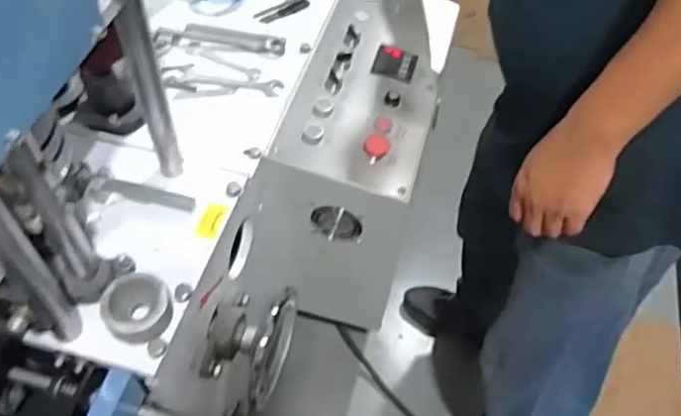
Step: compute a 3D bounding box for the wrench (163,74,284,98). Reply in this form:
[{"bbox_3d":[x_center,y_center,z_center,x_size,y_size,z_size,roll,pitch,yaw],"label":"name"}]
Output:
[{"bbox_3d":[-0.192,-0.206,1.011,0.192,0.004,0.035,7,55,2],"label":"wrench"}]

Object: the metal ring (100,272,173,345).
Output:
[{"bbox_3d":[-0.241,0.121,0.737,0.077,0.047,0.073,1,55,-2],"label":"metal ring"}]

